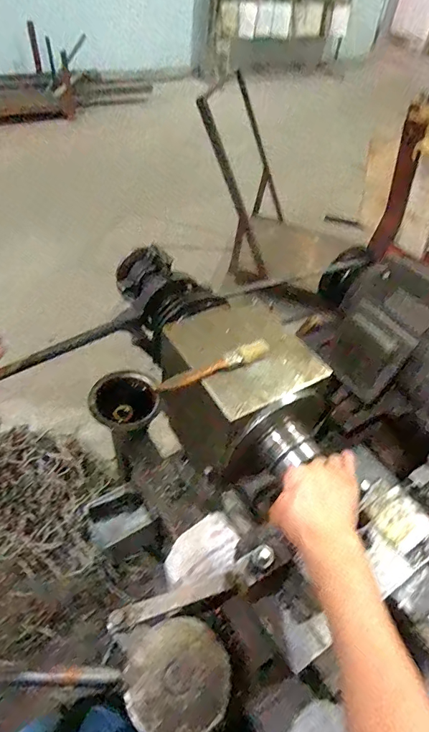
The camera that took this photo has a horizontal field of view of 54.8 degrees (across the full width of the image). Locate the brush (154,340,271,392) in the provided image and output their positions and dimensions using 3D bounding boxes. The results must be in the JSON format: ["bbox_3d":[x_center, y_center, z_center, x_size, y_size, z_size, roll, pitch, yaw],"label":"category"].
[{"bbox_3d":[0.004,0.000,0.508,0.154,0.014,0.023,-22,54,-25],"label":"brush"}]

